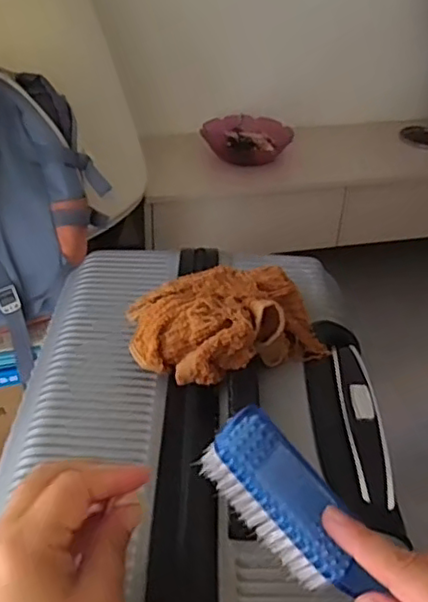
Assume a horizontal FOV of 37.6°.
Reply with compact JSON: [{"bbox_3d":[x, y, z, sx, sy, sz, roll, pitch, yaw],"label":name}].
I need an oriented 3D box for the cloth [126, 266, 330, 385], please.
[{"bbox_3d":[0.009,0.016,0.490,0.148,0.048,0.091,-11,38,-17],"label":"cloth"}]

